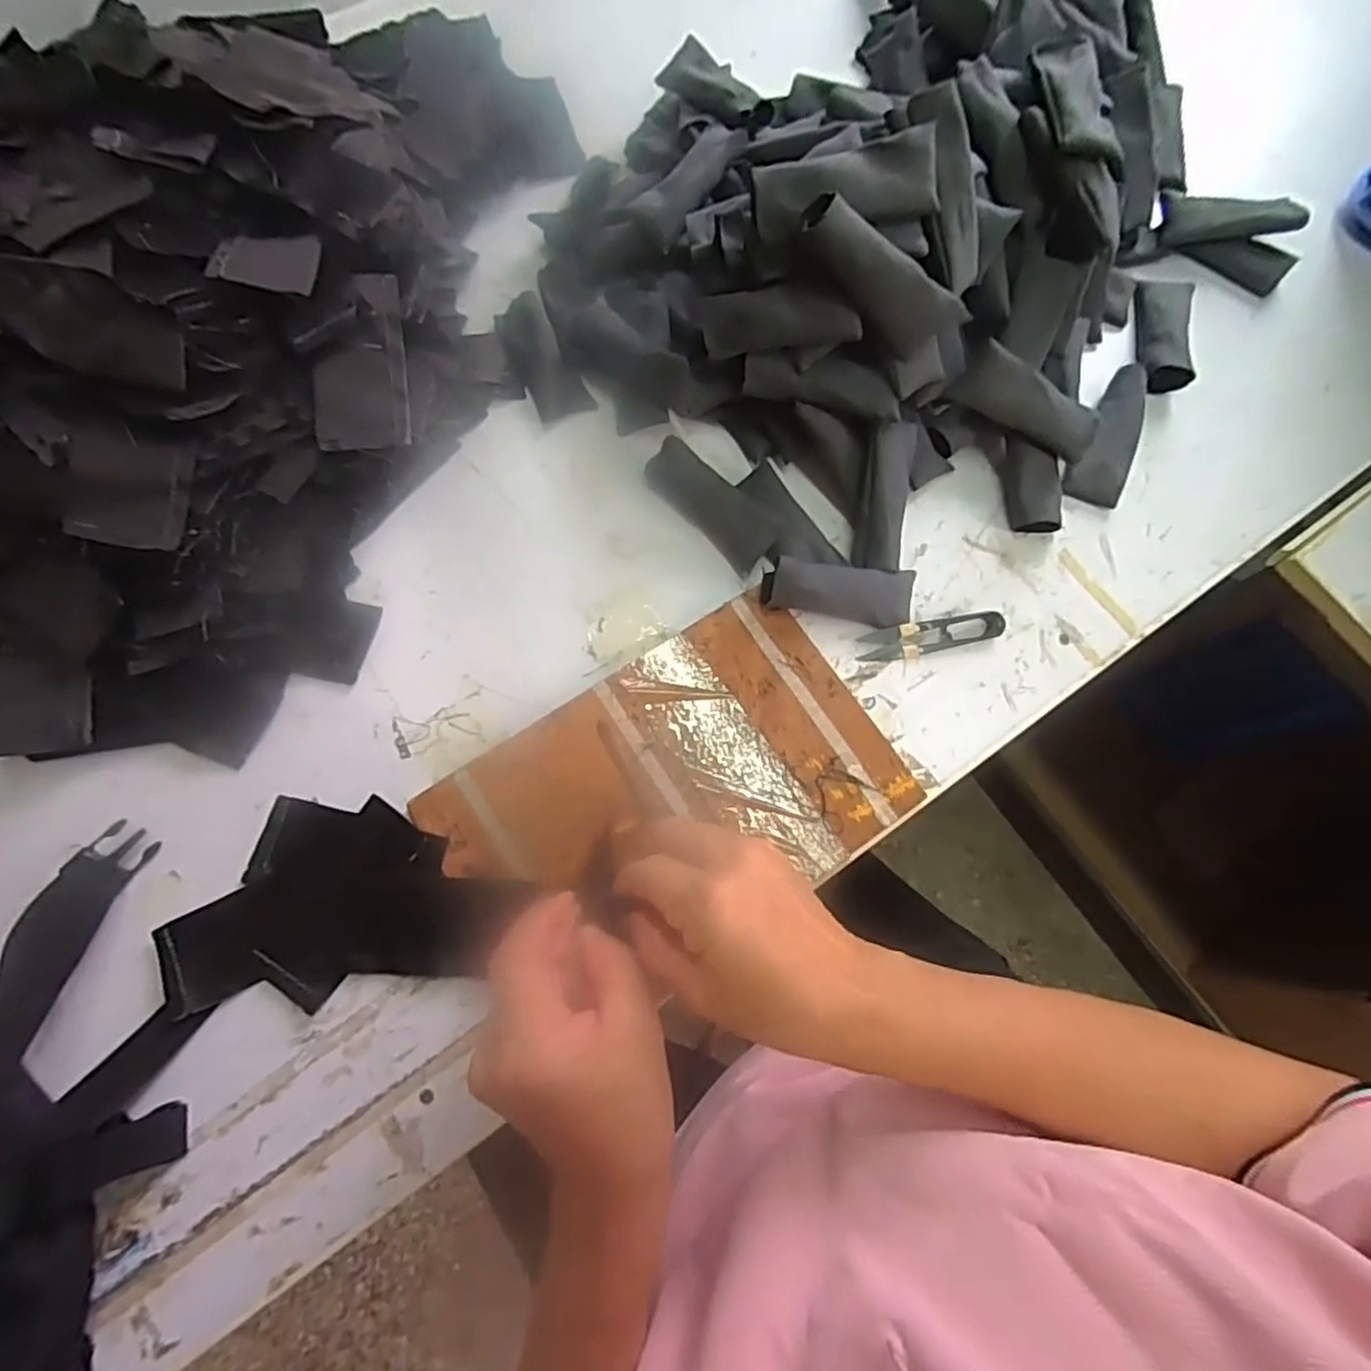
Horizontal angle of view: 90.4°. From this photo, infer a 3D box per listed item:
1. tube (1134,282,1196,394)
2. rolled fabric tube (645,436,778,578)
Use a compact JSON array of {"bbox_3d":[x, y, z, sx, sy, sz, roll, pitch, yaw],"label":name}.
[{"bbox_3d":[0.370,-0.272,0.523,0.040,0.022,0.102,13,74,3],"label":"tube"},{"bbox_3d":[0.019,-0.127,0.471,0.035,0.035,0.105,-39,78,-11],"label":"rolled fabric tube"}]

